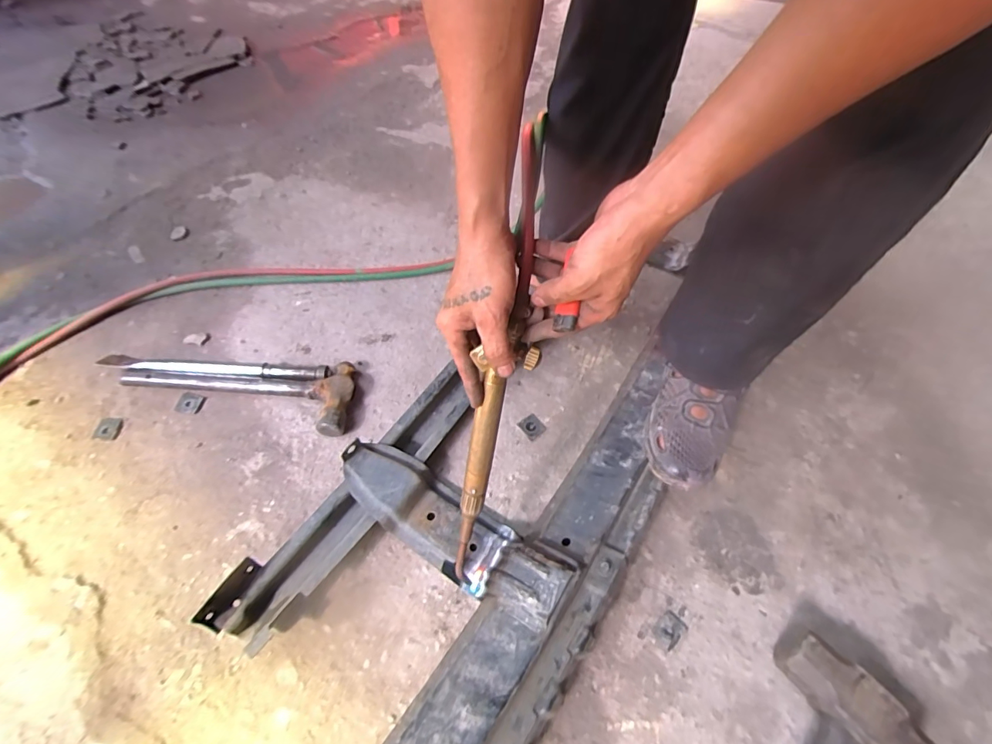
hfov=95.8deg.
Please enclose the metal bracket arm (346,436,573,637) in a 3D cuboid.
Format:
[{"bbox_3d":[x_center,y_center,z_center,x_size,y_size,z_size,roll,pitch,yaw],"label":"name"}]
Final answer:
[{"bbox_3d":[-0.061,0.196,0.577,0.325,0.091,0.096,31,63,16],"label":"metal bracket arm"}]

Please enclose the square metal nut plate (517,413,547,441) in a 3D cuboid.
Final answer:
[{"bbox_3d":[0.057,0.086,0.705,0.035,0.005,0.036,-35,66,-21],"label":"square metal nut plate"}]

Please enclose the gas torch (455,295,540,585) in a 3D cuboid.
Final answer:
[{"bbox_3d":[-0.014,0.090,0.458,0.051,0.332,0.040,17,20,8],"label":"gas torch"}]

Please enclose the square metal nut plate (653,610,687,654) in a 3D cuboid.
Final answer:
[{"bbox_3d":[0.219,0.325,0.563,0.030,0.004,0.041,40,66,20],"label":"square metal nut plate"}]

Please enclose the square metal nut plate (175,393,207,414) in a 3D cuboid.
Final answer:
[{"bbox_3d":[-0.471,0.049,0.691,0.035,0.009,0.029,9,59,4],"label":"square metal nut plate"}]

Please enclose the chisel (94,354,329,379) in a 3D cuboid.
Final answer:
[{"bbox_3d":[-0.450,-0.009,0.717,0.359,0.025,0.036,4,59,1],"label":"chisel"}]

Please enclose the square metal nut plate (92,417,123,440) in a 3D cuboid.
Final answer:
[{"bbox_3d":[-0.579,0.085,0.670,0.030,0.008,0.034,-1,59,-2],"label":"square metal nut plate"}]

